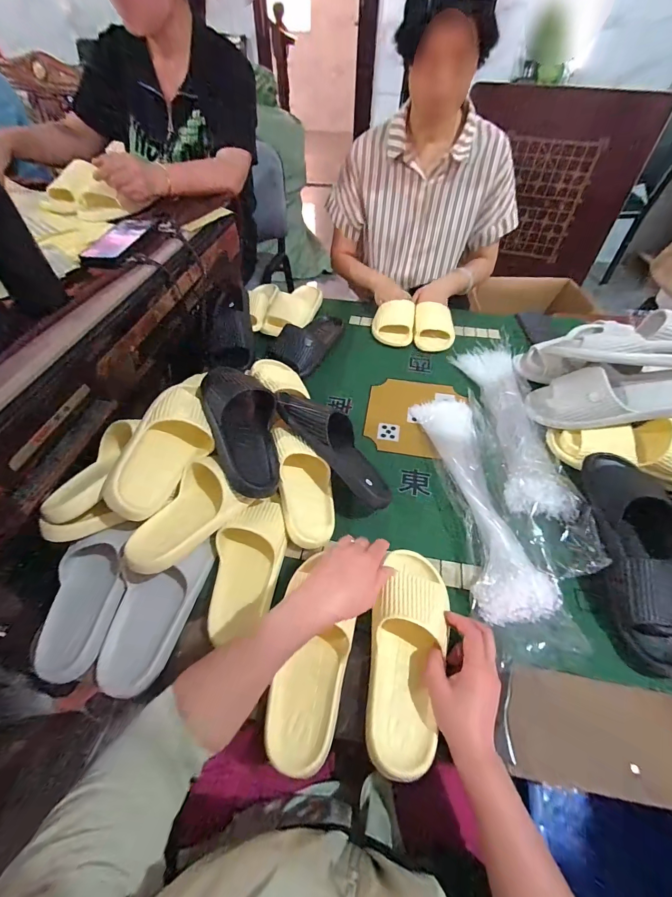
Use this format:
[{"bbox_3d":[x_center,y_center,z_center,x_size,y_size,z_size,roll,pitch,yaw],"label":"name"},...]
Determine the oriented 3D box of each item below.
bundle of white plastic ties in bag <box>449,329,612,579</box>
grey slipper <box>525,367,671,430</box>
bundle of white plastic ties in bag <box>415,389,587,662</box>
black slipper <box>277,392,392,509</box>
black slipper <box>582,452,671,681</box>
[{"bbox_3d":[0.351,-0.041,0.684,0.156,0.045,0.572,0,51,-2],"label":"bundle of white plastic ties in bag"},{"bbox_3d":[0.496,-0.101,0.622,0.274,0.075,0.108,0,48,25],"label":"grey slipper"},{"bbox_3d":[0.239,0.077,0.589,0.120,0.053,0.486,-2,51,-4],"label":"bundle of white plastic ties in bag"},{"bbox_3d":[0.005,-0.012,0.577,0.249,0.063,0.087,47,61,4],"label":"black slipper"},{"bbox_3d":[0.416,0.139,0.494,0.096,0.070,0.306,4,66,1],"label":"black slipper"}]

